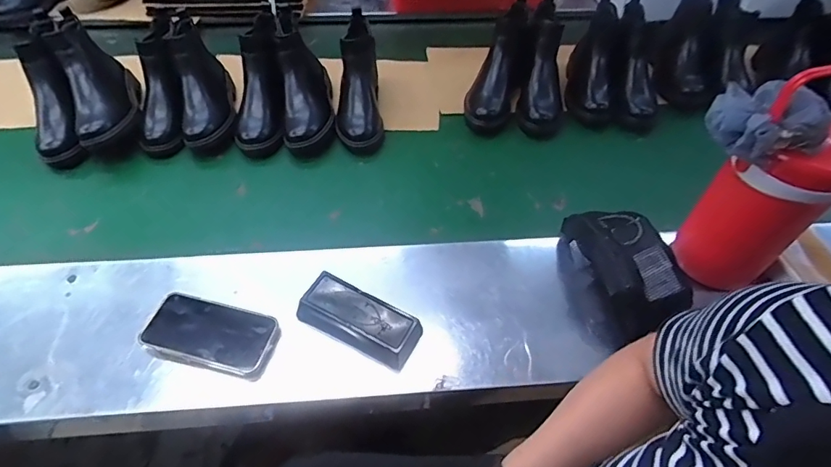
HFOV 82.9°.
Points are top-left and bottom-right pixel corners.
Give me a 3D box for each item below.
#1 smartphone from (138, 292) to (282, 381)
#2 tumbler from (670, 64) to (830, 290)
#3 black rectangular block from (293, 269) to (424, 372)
[{"bbox_3d":[-0.265,0.129,0.608,0.161,0.020,0.083,12,49,10],"label":"smartphone"},{"bbox_3d":[0.438,-0.052,0.581,0.131,0.306,0.112,-29,55,-24],"label":"tumbler"},{"bbox_3d":[-0.072,0.109,0.610,0.158,0.050,0.060,23,52,19],"label":"black rectangular block"}]

